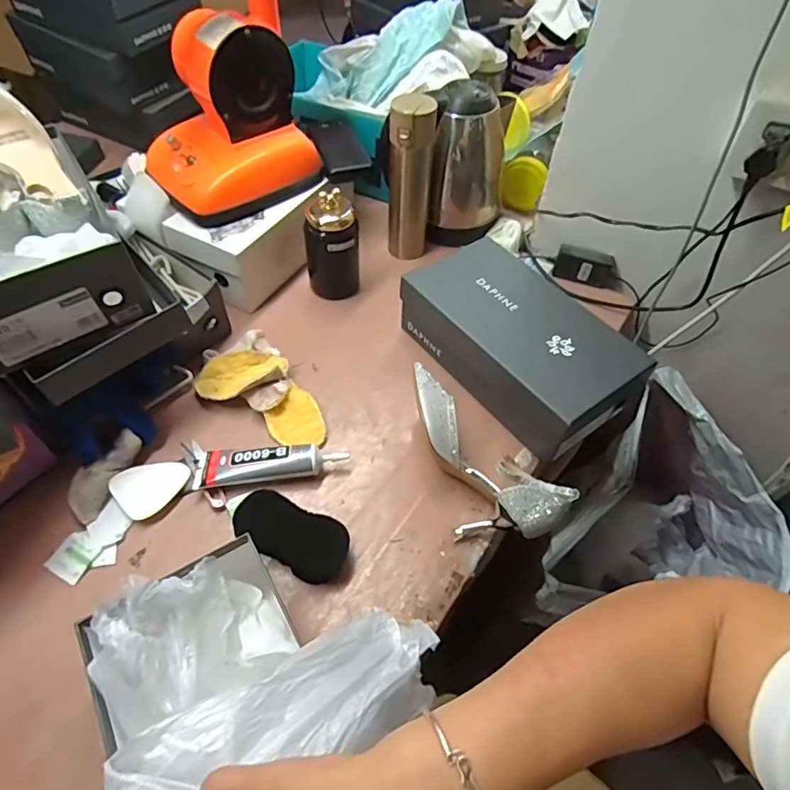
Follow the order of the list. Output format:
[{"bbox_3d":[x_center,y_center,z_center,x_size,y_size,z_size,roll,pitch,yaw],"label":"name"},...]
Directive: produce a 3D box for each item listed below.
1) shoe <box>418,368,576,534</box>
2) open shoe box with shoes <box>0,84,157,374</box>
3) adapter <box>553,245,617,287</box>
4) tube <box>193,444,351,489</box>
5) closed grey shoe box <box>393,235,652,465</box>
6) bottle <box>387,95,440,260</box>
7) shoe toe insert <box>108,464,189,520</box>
[{"bbox_3d":[0.078,0.081,0.598,0.229,0.080,0.106,37,60,21],"label":"shoe"},{"bbox_3d":[-0.408,-0.197,0.541,0.173,0.155,0.291,-27,60,-21],"label":"open shoe box with shoes"},{"bbox_3d":[0.304,-0.205,0.839,0.093,0.048,0.028,15,54,8],"label":"adapter"},{"bbox_3d":[-0.146,0.078,0.623,0.170,0.034,0.047,-4,54,-7],"label":"tube"},{"bbox_3d":[0.158,-0.068,0.703,0.150,0.108,0.288,-31,61,-24],"label":"closed grey shoe box"},{"bbox_3d":[0.022,-0.324,0.809,0.066,0.236,0.056,4,54,-1],"label":"bottle"},{"bbox_3d":[-0.279,0.103,0.605,0.081,0.007,0.061,-26,59,-20],"label":"shoe toe insert"}]

